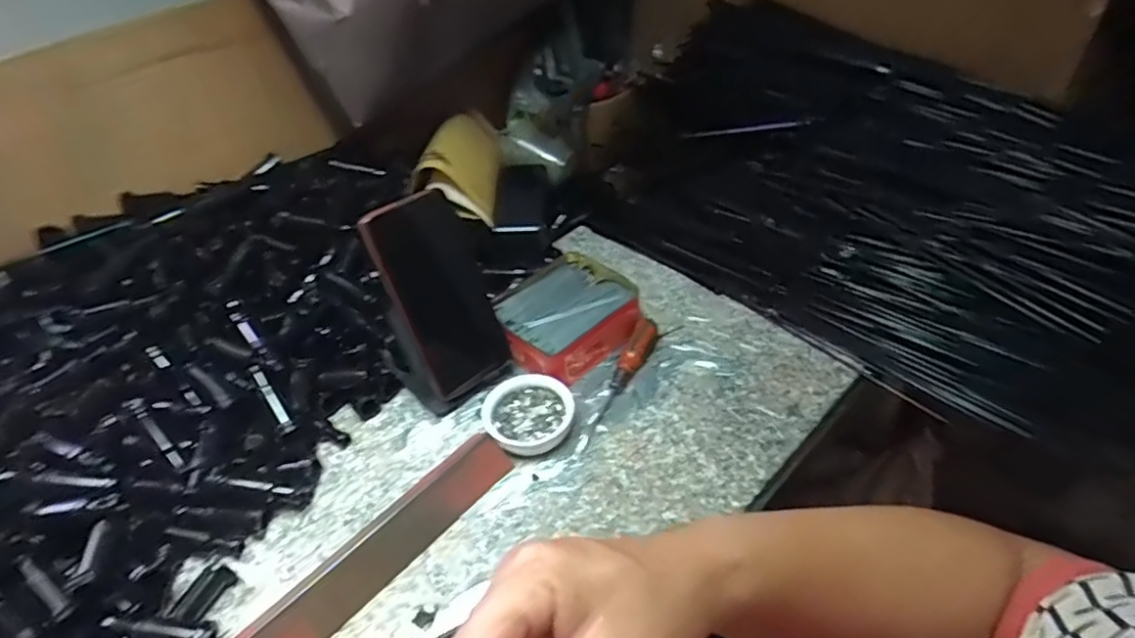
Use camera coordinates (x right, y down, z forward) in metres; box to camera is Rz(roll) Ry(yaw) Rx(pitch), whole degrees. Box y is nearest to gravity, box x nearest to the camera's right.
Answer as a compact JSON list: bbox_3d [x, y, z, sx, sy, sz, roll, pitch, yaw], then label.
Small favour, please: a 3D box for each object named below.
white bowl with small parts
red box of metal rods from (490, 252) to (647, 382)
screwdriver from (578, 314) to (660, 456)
[{"bbox_3d":[-0.033,0.079,0.525,0.071,0.021,0.076,-4,43,3],"label":"white bowl with small parts"},{"bbox_3d":[-0.002,-0.002,0.593,0.128,0.040,0.115,-33,49,-25],"label":"red box of metal rods"},{"bbox_3d":[0.047,0.050,0.543,0.019,0.028,0.144,16,47,22],"label":"screwdriver"}]

